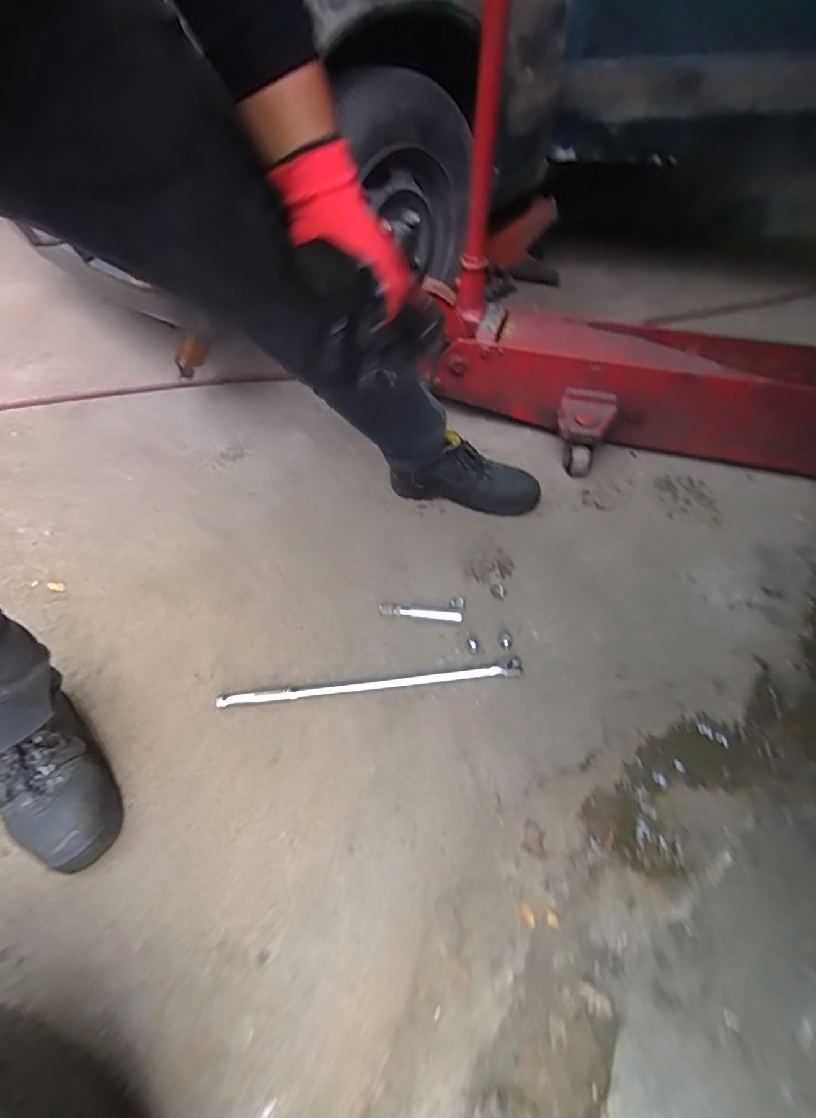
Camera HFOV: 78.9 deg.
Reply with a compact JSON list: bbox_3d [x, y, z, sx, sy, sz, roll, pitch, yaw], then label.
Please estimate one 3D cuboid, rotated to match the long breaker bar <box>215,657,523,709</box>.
[{"bbox_3d":[-0.053,0.176,0.703,0.426,0.032,0.020,-5,52,-1],"label":"long breaker bar"}]

